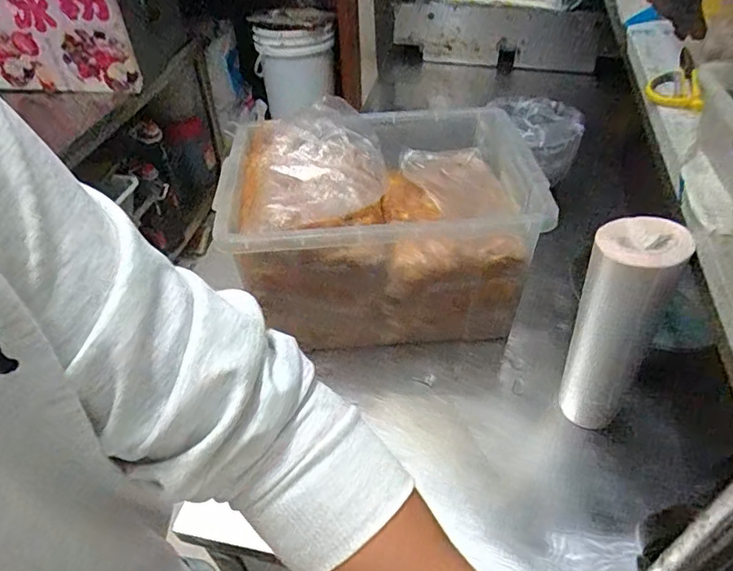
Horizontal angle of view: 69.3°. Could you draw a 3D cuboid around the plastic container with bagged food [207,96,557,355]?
[{"bbox_3d":[0.032,-0.083,0.781,0.406,0.247,0.283,-6,44,-4],"label":"plastic container with bagged food"}]

